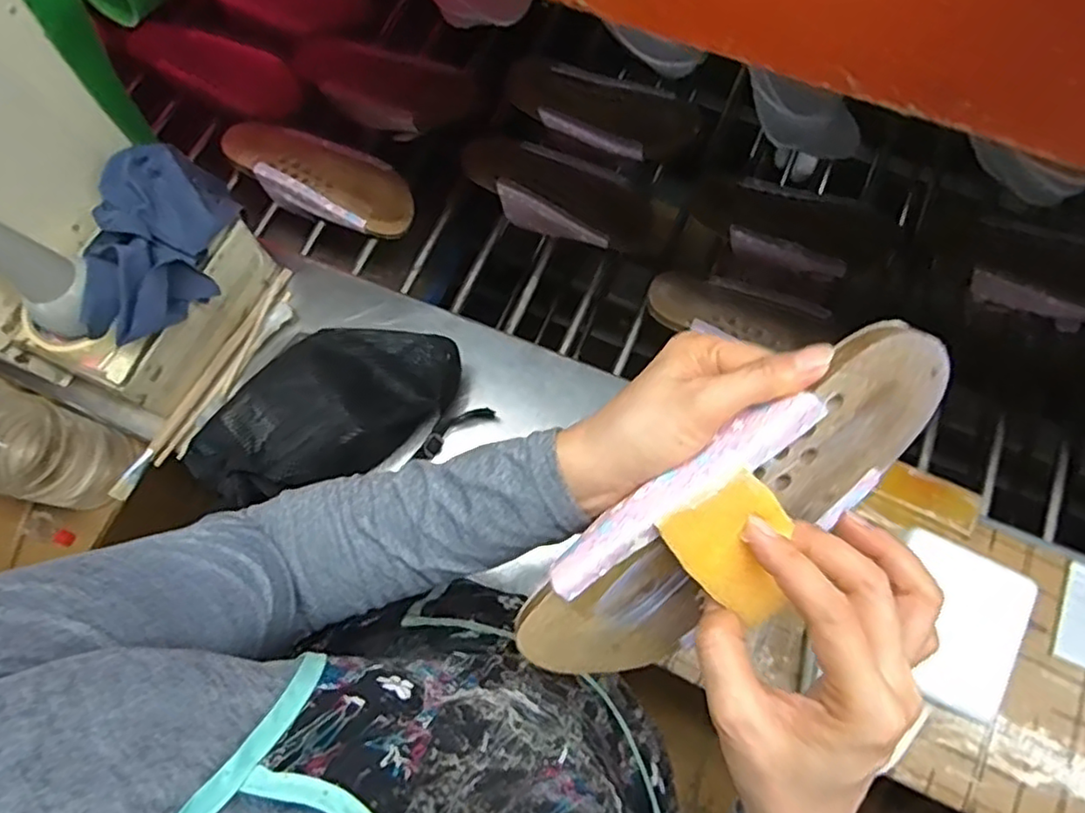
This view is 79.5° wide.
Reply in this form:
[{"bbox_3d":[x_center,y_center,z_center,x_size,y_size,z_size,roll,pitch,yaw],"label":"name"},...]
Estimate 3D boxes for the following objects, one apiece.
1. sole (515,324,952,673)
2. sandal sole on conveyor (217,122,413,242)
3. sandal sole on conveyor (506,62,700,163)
[{"bbox_3d":[0.089,0.052,0.303,0.222,0.080,0.014,-38,29,5],"label":"sole"},{"bbox_3d":[-0.254,-0.267,0.748,0.242,0.055,0.101,27,73,9],"label":"sandal sole on conveyor"},{"bbox_3d":[0.067,-0.348,0.773,0.228,0.058,0.093,17,72,6],"label":"sandal sole on conveyor"}]

